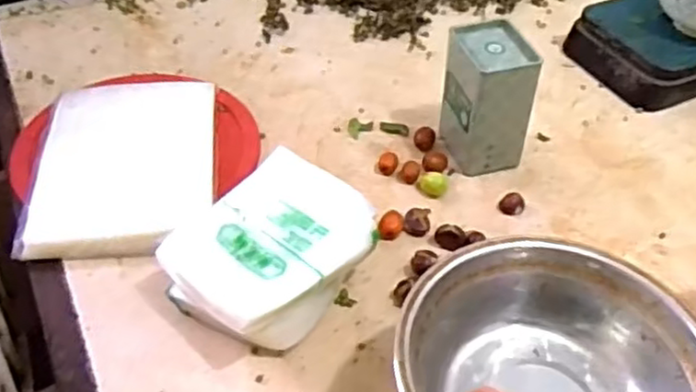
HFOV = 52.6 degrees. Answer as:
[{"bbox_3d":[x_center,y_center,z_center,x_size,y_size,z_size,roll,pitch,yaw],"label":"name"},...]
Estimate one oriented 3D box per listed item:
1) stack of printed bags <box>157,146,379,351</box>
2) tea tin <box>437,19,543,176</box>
[{"bbox_3d":[-0.055,0.039,0.541,0.128,0.050,0.169,27,49,22],"label":"stack of printed bags"},{"bbox_3d":[0.127,-0.090,0.662,0.066,0.118,0.083,-10,46,-14],"label":"tea tin"}]

